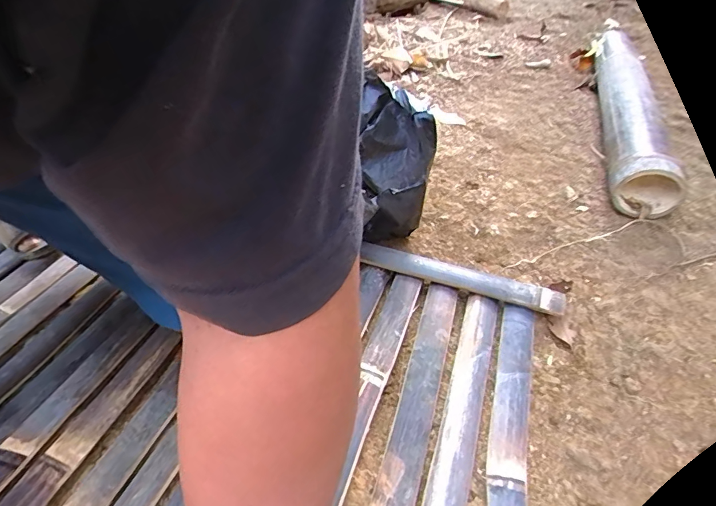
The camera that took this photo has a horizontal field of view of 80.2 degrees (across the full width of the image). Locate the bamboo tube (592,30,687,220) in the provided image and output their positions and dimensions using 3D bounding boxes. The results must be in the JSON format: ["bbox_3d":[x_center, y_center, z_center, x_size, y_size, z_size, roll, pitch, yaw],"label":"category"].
[{"bbox_3d":[0.505,-0.257,0.795,0.087,0.099,0.605,13,43,14],"label":"bamboo tube"}]

